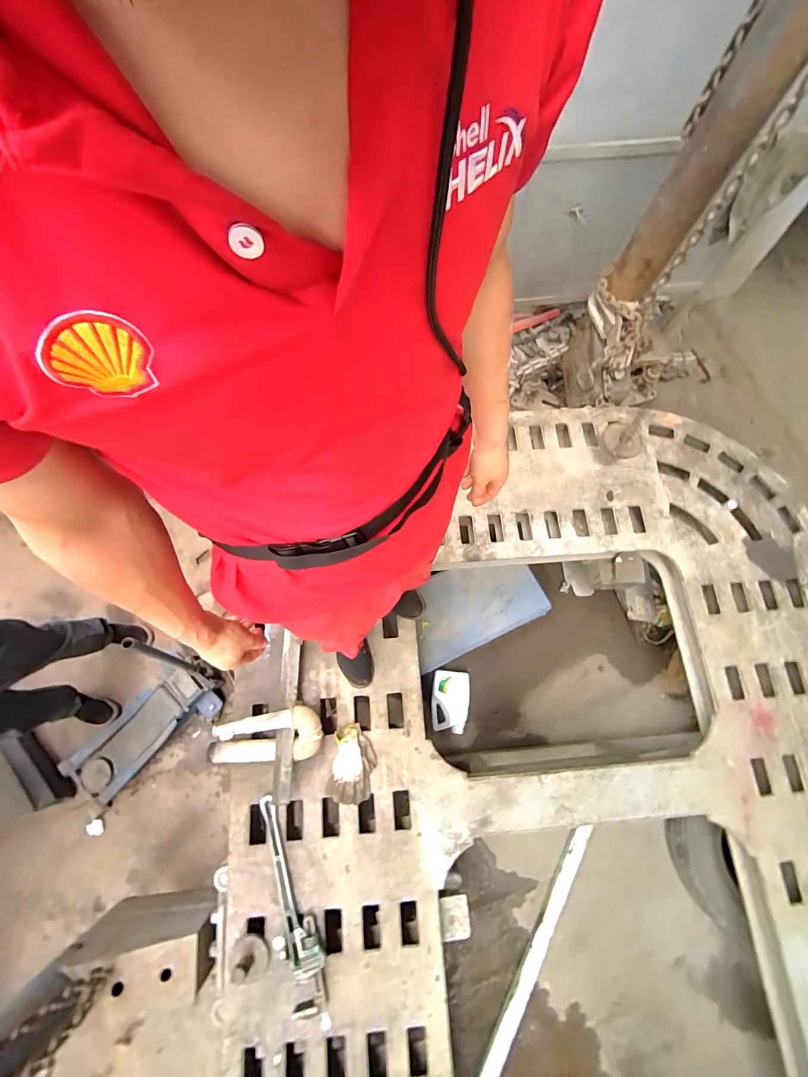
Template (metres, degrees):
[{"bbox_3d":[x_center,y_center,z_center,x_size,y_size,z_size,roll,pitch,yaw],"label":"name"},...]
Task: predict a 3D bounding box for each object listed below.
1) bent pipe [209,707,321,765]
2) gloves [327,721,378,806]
[{"bbox_3d":[-0.421,0.595,1.224,0.343,0.137,0.145,-5,69,-3],"label":"bent pipe"},{"bbox_3d":[-0.159,0.698,1.260,0.138,0.053,0.221,9,69,2],"label":"gloves"}]

